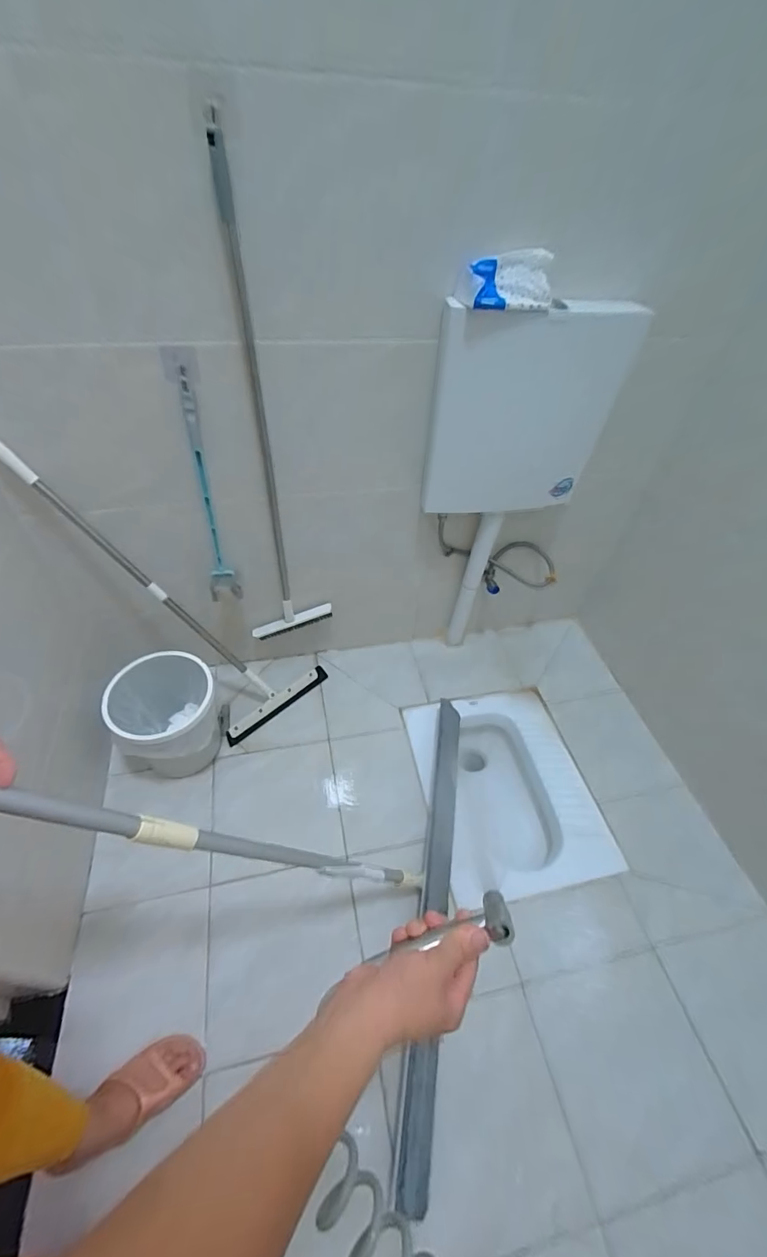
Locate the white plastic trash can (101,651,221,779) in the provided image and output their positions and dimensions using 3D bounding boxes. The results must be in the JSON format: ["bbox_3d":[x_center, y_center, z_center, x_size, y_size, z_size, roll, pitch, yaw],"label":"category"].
[{"bbox_3d":[-0.503,0.223,1.088,0.217,0.248,0.255,-18,52,-19],"label":"white plastic trash can"}]

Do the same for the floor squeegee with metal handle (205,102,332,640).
[{"bbox_3d":[-0.224,-0.323,0.913,0.193,0.930,0.057,-7,49,-11],"label":"floor squeegee with metal handle"}]

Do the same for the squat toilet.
[{"bbox_3d":[0.303,0.416,1.183,0.393,0.134,0.497,-8,49,-11],"label":"squat toilet"}]

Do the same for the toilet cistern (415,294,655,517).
[{"bbox_3d":[0.256,-0.390,0.875,0.332,0.374,0.092,4,48,0],"label":"toilet cistern"}]

